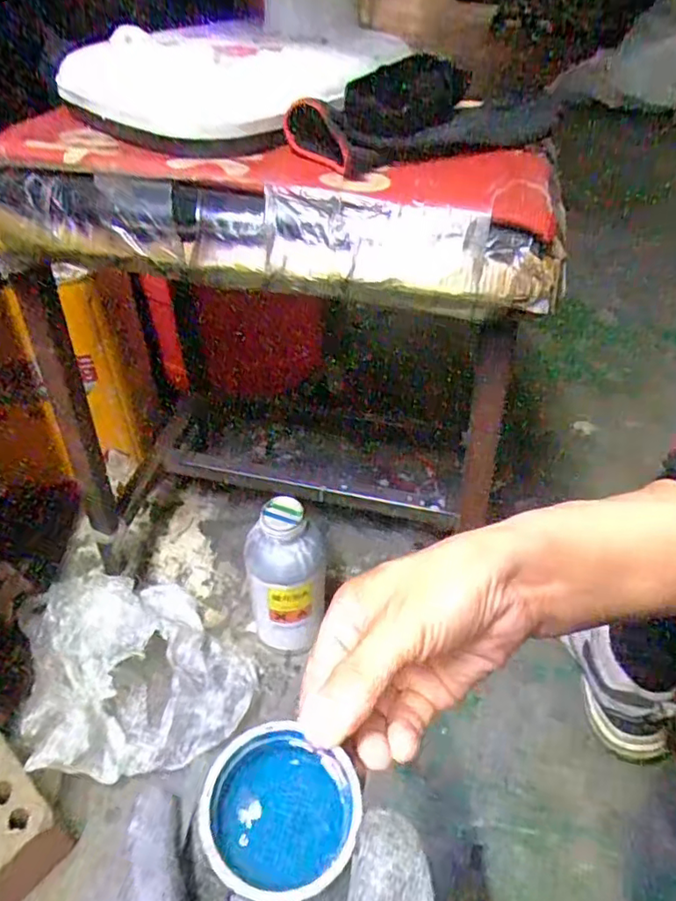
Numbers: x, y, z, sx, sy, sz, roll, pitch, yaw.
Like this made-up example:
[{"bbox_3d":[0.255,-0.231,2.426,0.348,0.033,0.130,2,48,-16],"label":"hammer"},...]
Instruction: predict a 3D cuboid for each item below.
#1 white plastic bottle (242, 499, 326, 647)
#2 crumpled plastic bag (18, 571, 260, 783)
[{"bbox_3d":[-0.057,0.150,0.651,0.079,0.215,0.063,-4,44,-6],"label":"white plastic bottle"},{"bbox_3d":[-0.213,0.237,0.638,0.223,0.103,0.203,-11,45,-13],"label":"crumpled plastic bag"}]

